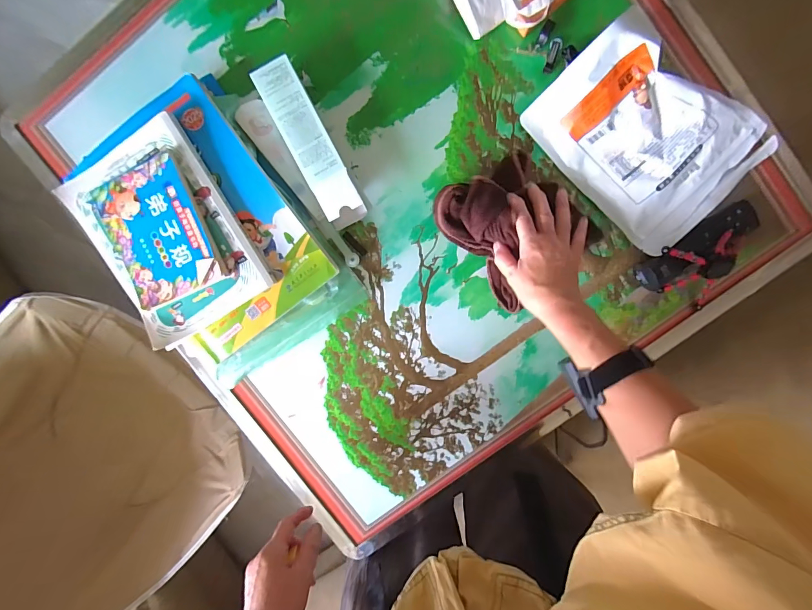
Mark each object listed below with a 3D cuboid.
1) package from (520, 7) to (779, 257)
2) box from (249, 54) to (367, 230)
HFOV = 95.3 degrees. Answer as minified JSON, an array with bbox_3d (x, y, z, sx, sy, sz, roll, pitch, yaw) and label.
[{"bbox_3d":[0.279,-0.198,0.430,0.158,0.069,0.231,-44,93,6],"label":"package"},{"bbox_3d":[-0.113,-0.191,0.455,0.052,0.054,0.194,-27,94,5],"label":"box"}]

